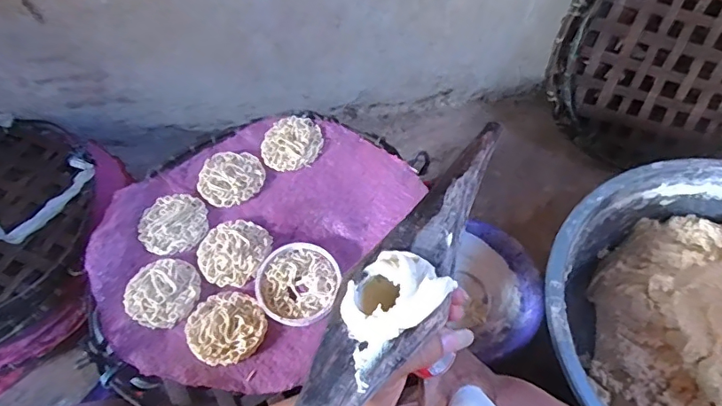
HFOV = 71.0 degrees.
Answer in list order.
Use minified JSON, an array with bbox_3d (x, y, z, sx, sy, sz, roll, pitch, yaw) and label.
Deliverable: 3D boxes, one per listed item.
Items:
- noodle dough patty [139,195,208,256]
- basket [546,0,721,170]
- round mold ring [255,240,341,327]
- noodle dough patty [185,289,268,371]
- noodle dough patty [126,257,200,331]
[{"bbox_3d":[-0.214,0.022,0.579,0.071,0.009,0.075,-2,57,3],"label":"noodle dough patty"},{"bbox_3d":[0.481,-0.229,0.745,0.379,0.347,0.046,-3,30,-1],"label":"basket"},{"bbox_3d":[-0.066,0.083,0.533,0.089,0.012,0.092,-2,57,3],"label":"round mold ring"},{"bbox_3d":[-0.137,0.125,0.511,0.078,0.007,0.073,-2,57,3],"label":"noodle dough patty"},{"bbox_3d":[-0.209,0.092,0.534,0.074,0.008,0.074,-2,57,3],"label":"noodle dough patty"}]

